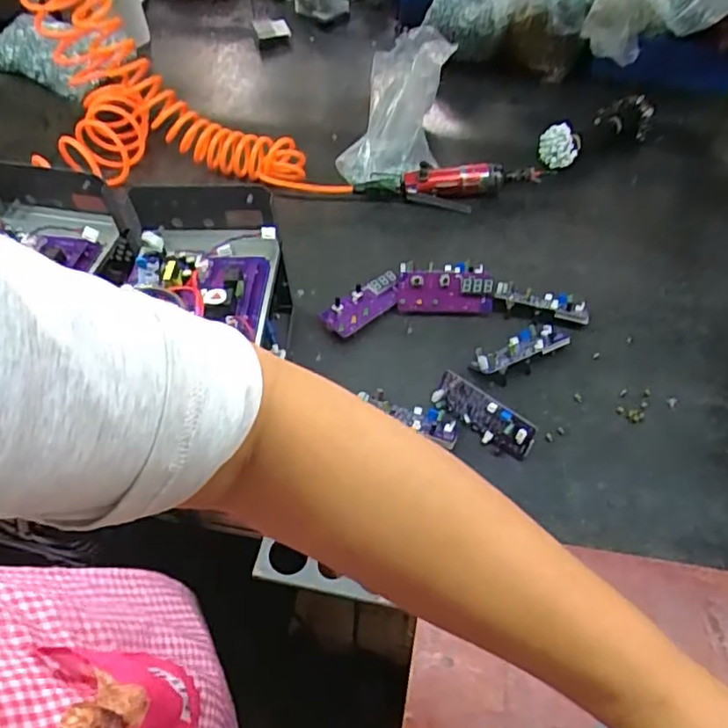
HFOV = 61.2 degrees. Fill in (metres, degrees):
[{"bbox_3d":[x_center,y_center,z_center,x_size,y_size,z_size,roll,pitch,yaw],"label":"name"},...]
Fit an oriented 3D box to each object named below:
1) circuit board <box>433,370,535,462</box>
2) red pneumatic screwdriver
[{"bbox_3d":[0.125,0.053,0.644,0.114,0.049,0.018,33,33,23],"label":"circuit board"},{"bbox_3d":[0.128,-0.253,0.880,0.283,0.043,0.075,-2,52,1],"label":"red pneumatic screwdriver"}]

